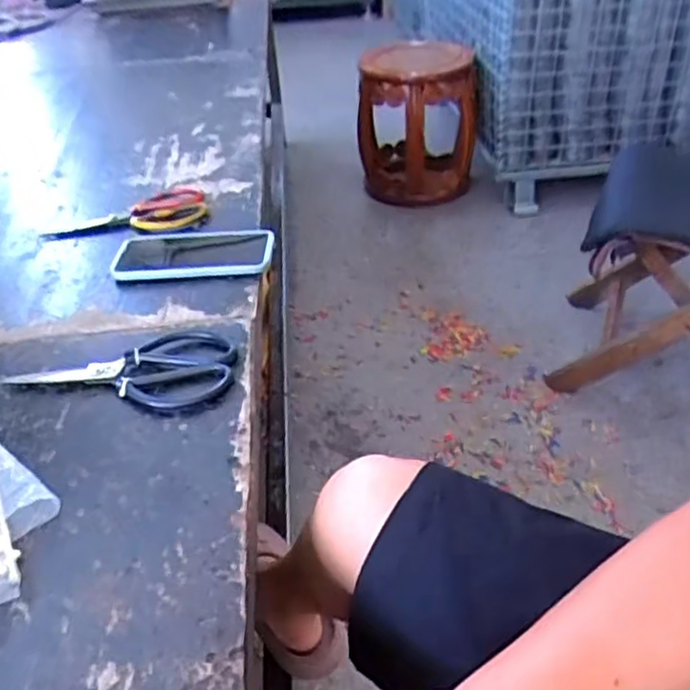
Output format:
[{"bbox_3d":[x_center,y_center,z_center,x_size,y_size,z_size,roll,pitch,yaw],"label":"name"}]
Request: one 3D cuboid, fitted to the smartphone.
[{"bbox_3d":[-0.166,-0.101,0.758,0.171,0.010,0.090,-3,37,2],"label":"smartphone"}]

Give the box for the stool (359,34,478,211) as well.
[{"bbox_3d":[0.198,-0.587,1.901,0.316,0.397,0.351,3,38,9],"label":"stool"}]

